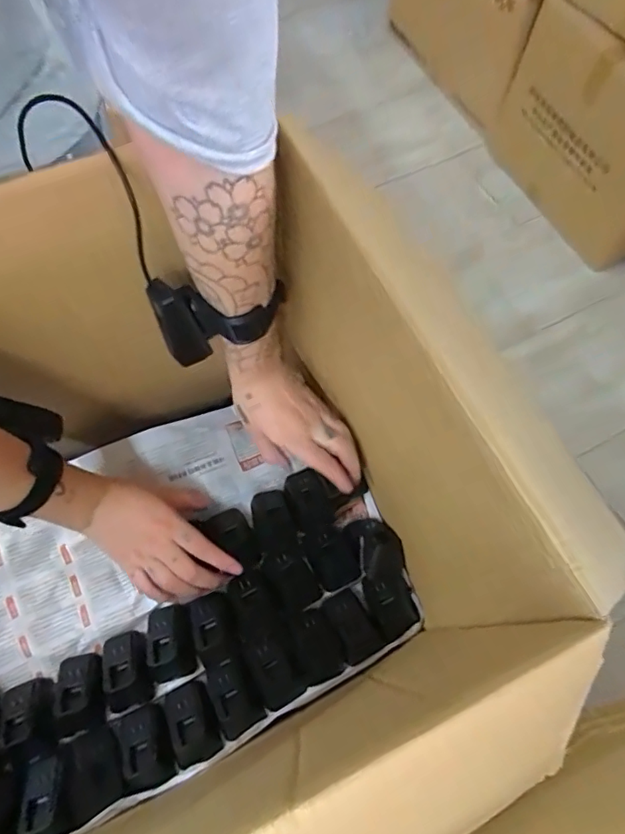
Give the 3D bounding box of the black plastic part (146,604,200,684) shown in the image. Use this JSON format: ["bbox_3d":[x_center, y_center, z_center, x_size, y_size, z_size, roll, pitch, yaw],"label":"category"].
[{"bbox_3d":[-0.143,0.221,0.521,0.043,0.029,0.066,-15,67,-9],"label":"black plastic part"}]

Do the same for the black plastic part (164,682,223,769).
[{"bbox_3d":[-0.114,0.290,0.502,0.038,0.032,0.066,-22,68,-11],"label":"black plastic part"}]

